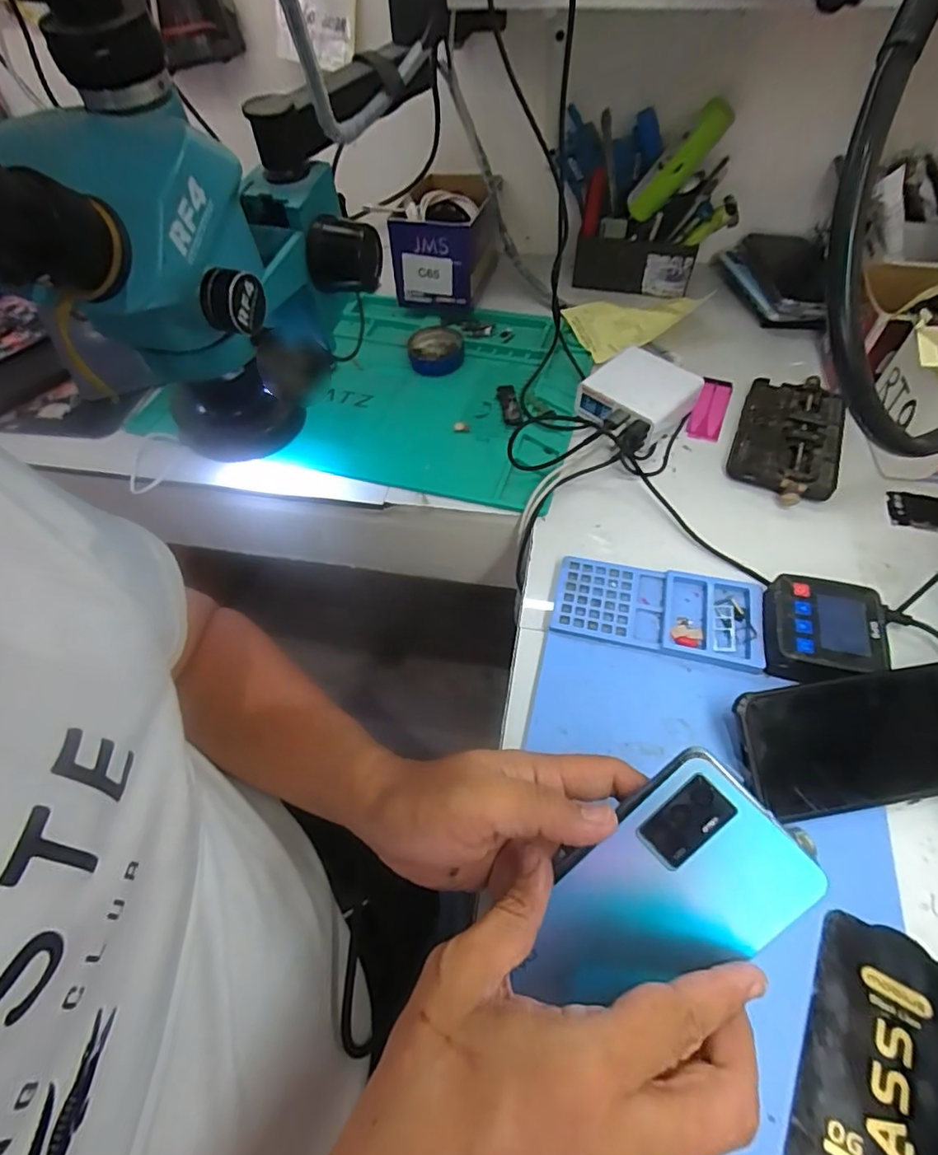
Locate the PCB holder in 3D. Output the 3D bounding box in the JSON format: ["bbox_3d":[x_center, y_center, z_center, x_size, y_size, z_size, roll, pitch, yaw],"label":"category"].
[{"bbox_3d":[0.305,-0.135,0.518,0.089,0.022,0.164,19,58,15],"label":"PCB holder"}]

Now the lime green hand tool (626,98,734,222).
[{"bbox_3d":[0.216,-0.435,0.573,0.034,0.121,0.034,43,62,-12],"label":"lime green hand tool"}]

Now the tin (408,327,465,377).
[{"bbox_3d":[-0.037,-0.255,0.611,0.061,0.018,0.065,-2,55,3],"label":"tin"}]

